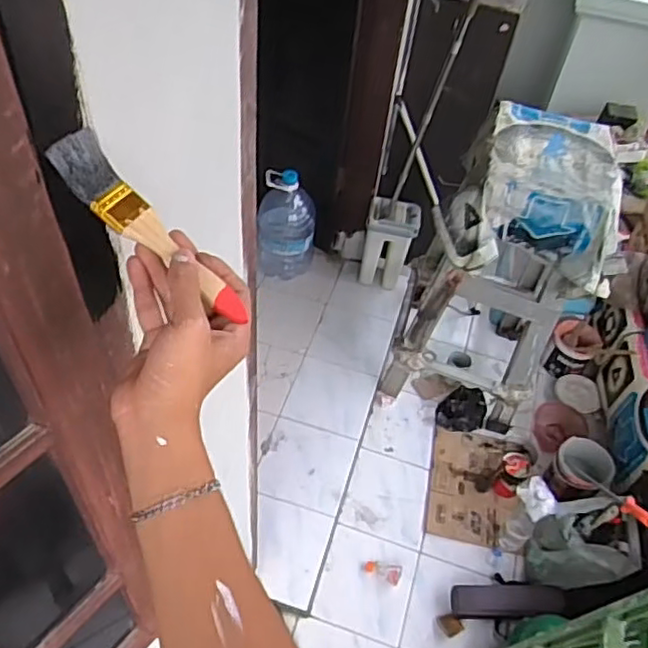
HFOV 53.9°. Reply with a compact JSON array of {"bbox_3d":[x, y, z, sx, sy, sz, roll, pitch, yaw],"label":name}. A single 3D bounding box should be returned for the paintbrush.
[{"bbox_3d":[-0.116,-0.064,0.439,0.164,0.016,0.035,44,51,-9],"label":"paintbrush"}]

